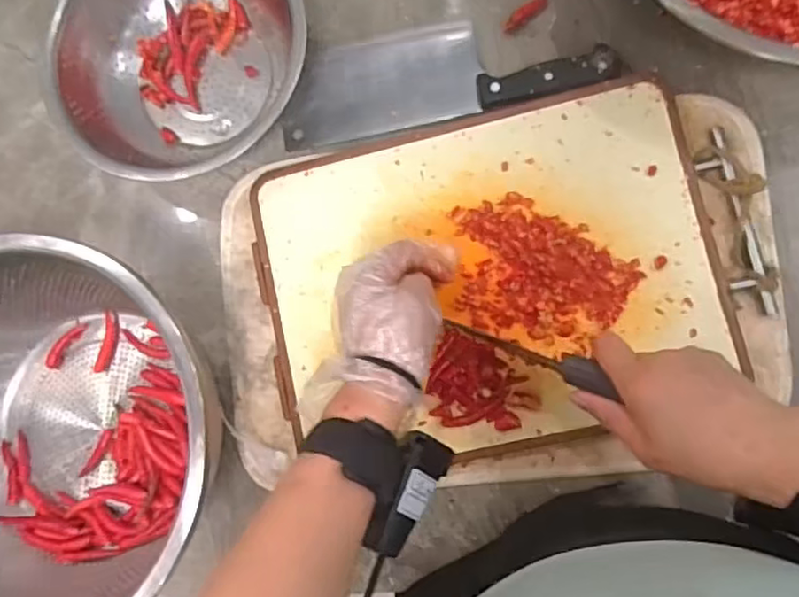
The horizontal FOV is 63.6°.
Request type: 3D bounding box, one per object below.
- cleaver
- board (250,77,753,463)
[{"bbox_3d":[0.034,-0.188,0.533,0.267,0.019,0.088,-6,85,8],"label":"cleaver"},{"bbox_3d":[0.063,-0.015,0.504,0.347,0.024,0.259,-13,84,8],"label":"board"}]

